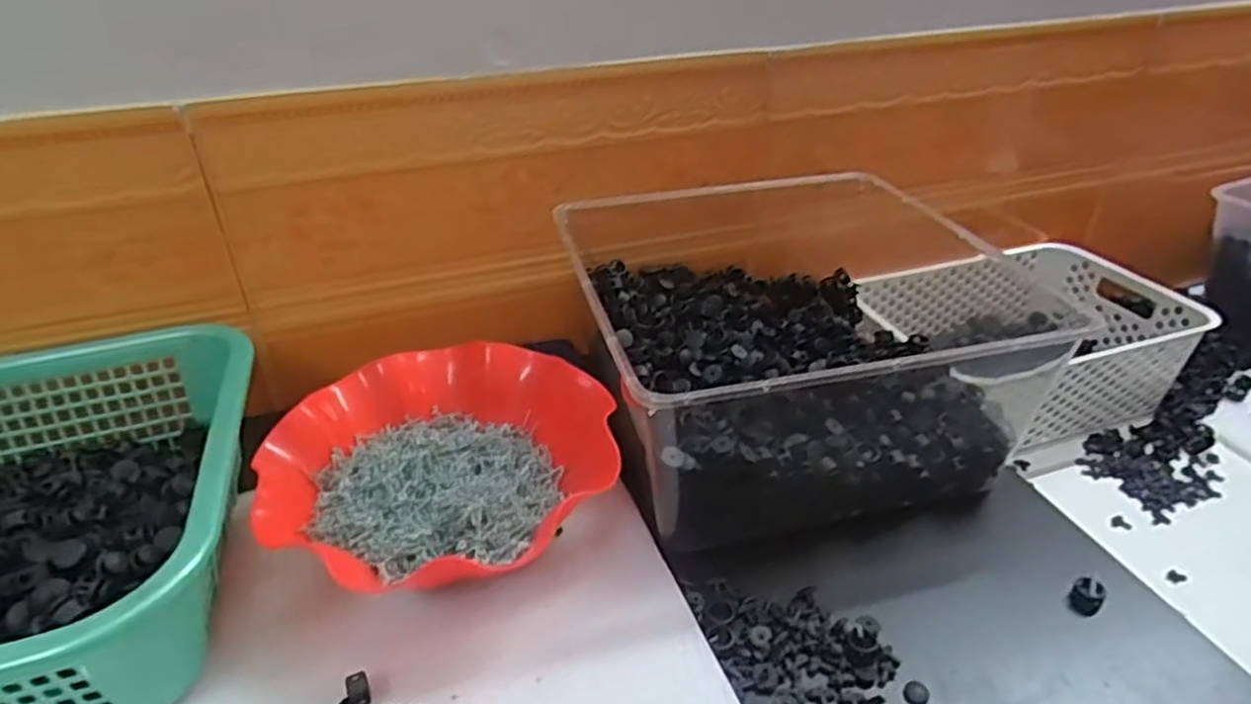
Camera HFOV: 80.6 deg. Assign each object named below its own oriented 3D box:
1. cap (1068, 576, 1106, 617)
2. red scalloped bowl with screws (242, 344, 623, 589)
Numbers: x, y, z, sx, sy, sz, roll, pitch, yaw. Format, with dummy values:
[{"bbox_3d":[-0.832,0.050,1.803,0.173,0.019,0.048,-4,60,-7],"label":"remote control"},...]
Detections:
[{"bbox_3d":[0.280,0.148,0.447,0.017,0.012,0.022,25,39,34],"label":"cap"},{"bbox_3d":[-0.122,0.073,0.497,0.209,0.053,0.227,15,34,22],"label":"red scalloped bowl with screws"}]

